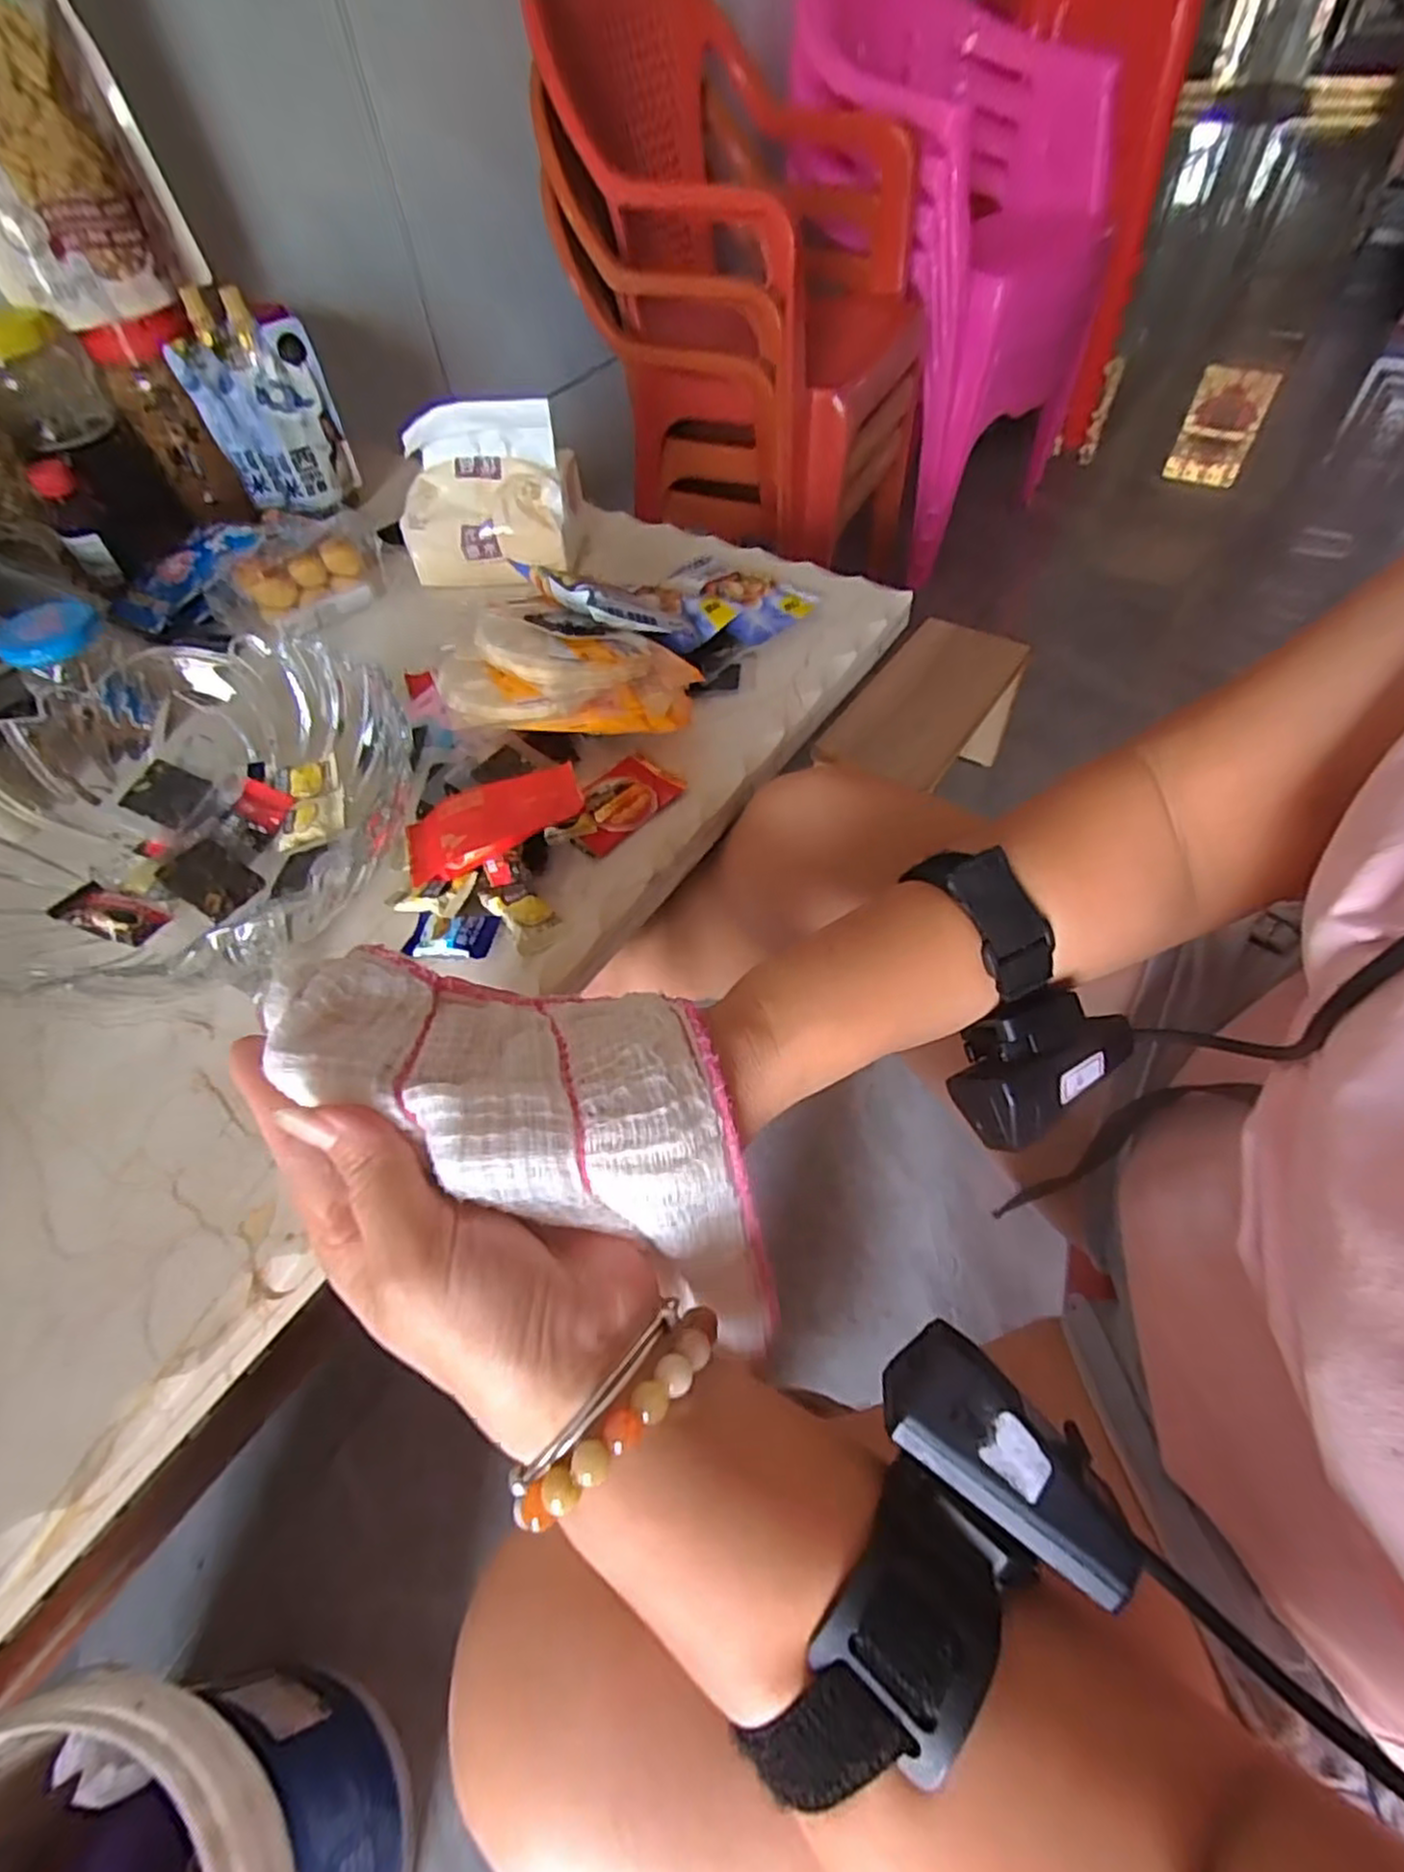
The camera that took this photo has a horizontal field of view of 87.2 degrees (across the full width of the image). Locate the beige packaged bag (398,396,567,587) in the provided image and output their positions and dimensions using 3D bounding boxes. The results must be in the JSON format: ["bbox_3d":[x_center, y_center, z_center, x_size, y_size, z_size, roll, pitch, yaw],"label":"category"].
[{"bbox_3d":[-0.178,-0.352,0.594,0.132,0.113,0.057,-3,53,2],"label":"beige packaged bag"}]

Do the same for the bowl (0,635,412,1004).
[{"bbox_3d":[-0.273,-0.069,0.403,0.219,0.092,0.202,-2,53,3],"label":"bowl"}]

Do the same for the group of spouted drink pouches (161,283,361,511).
[{"bbox_3d":[-0.391,-0.472,0.662,0.092,0.145,0.060,6,54,9],"label":"group of spouted drink pouches"}]

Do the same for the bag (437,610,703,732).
[{"bbox_3d":[-0.080,-0.169,0.456,0.153,0.047,0.102,-1,52,-13],"label":"bag"}]

